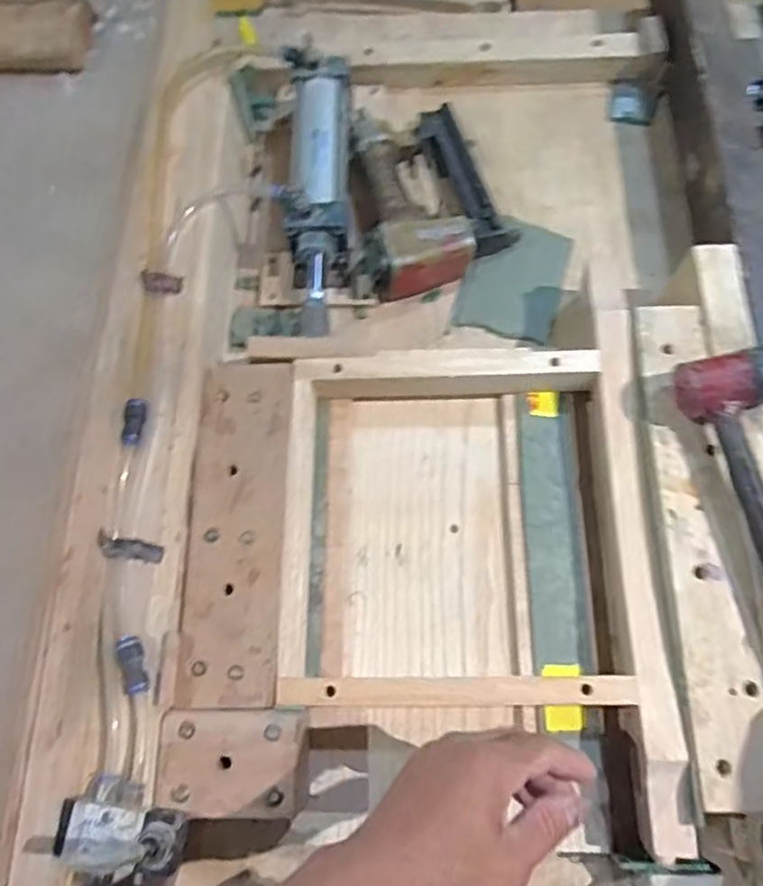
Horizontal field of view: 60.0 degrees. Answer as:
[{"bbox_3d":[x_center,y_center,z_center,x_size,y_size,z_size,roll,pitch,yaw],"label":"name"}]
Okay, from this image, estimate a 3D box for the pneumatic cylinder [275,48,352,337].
[{"bbox_3d":[-0.066,-0.253,0.673,0.066,0.077,0.311,0,71,1],"label":"pneumatic cylinder"}]

